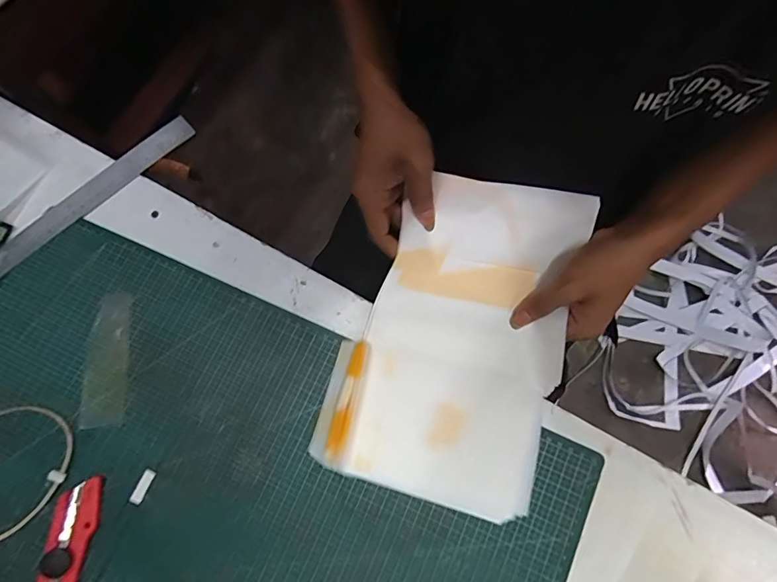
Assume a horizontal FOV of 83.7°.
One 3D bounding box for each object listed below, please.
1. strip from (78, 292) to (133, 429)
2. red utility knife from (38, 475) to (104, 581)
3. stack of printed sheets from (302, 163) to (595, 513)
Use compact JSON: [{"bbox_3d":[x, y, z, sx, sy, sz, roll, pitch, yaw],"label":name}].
[{"bbox_3d":[-0.264,0.063,0.406,0.041,0.004,0.122,-5,77,5],"label":"strip"},{"bbox_3d":[-0.271,0.242,0.352,0.034,0.014,0.167,5,76,3],"label":"red utility knife"},{"bbox_3d":[0.059,0.036,0.389,0.183,0.025,0.281,15,81,7],"label":"stack of printed sheets"}]

